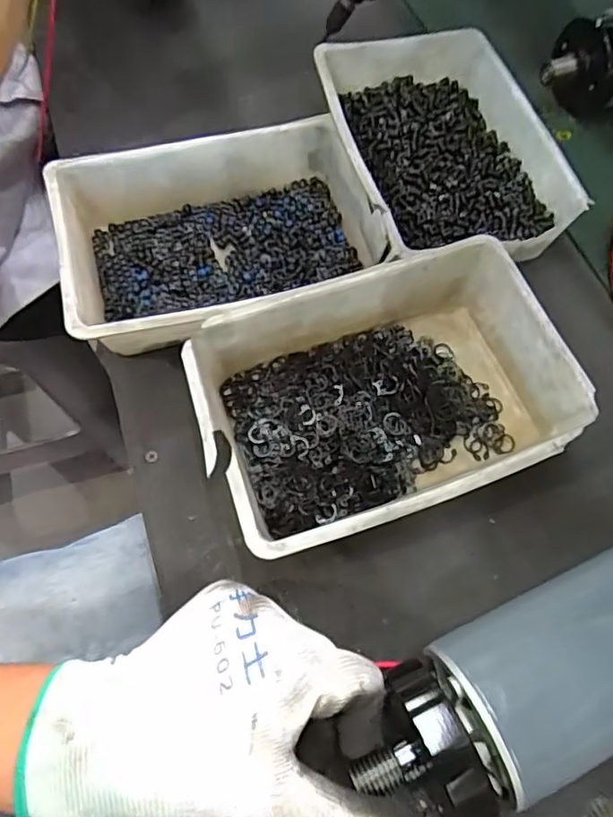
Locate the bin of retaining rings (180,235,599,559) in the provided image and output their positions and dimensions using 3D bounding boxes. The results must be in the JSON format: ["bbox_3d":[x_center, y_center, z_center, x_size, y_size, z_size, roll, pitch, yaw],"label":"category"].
[{"bbox_3d":[0.044,-0.006,0.343,0.205,0.059,0.142,-18,67,-12],"label":"bin of retaining rings"}]

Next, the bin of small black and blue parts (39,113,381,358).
[{"bbox_3d":[-0.058,-0.115,0.393,0.195,0.056,0.145,-14,66,-10],"label":"bin of small black and blue parts"}]

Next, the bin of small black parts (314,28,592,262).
[{"bbox_3d":[0.095,-0.188,0.436,0.148,0.055,0.200,-13,66,-10],"label":"bin of small black parts"}]

